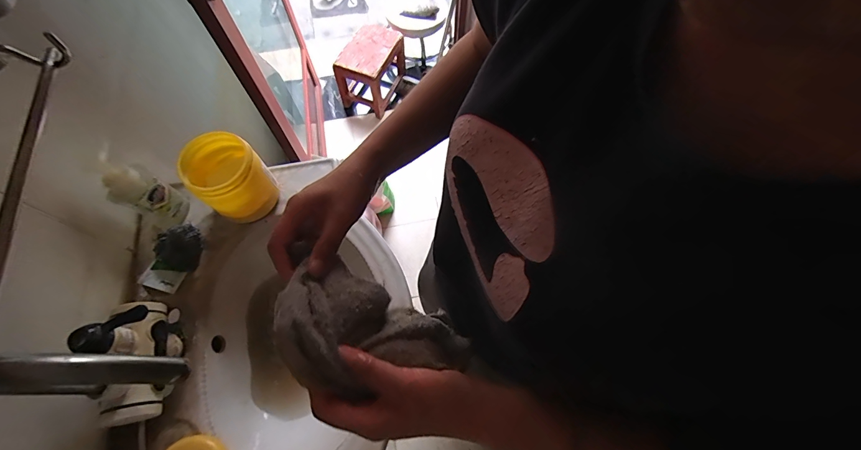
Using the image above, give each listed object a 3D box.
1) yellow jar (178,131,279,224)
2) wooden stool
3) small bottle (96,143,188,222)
[{"bbox_3d":[-0.326,-0.074,0.611,0.101,0.118,0.114,-33,70,-14],"label":"yellow jar"},{"bbox_3d":[-0.256,-0.705,1.682,0.204,0.285,0.331,18,67,8],"label":"wooden stool"},{"bbox_3d":[-0.456,-0.055,0.579,0.050,0.144,0.068,27,69,12],"label":"small bottle"}]

